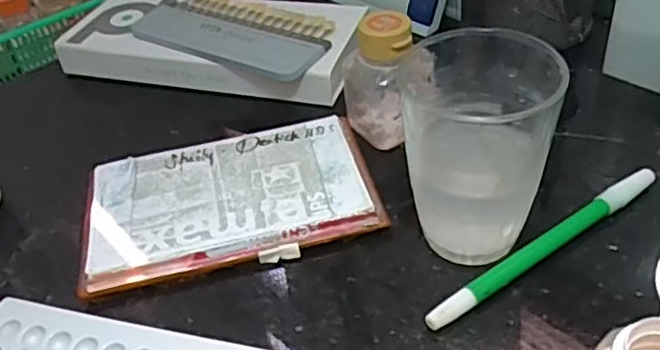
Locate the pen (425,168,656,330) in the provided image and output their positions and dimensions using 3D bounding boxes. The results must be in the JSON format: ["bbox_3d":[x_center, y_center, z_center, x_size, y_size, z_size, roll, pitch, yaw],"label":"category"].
[{"bbox_3d":[0.103,0.033,0.291,0.143,0.012,0.009,-26,44,-22],"label":"pen"}]

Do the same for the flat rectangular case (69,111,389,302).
[{"bbox_3d":[-0.053,0.012,0.334,0.150,0.016,0.091,-11,41,-6],"label":"flat rectangular case"}]

